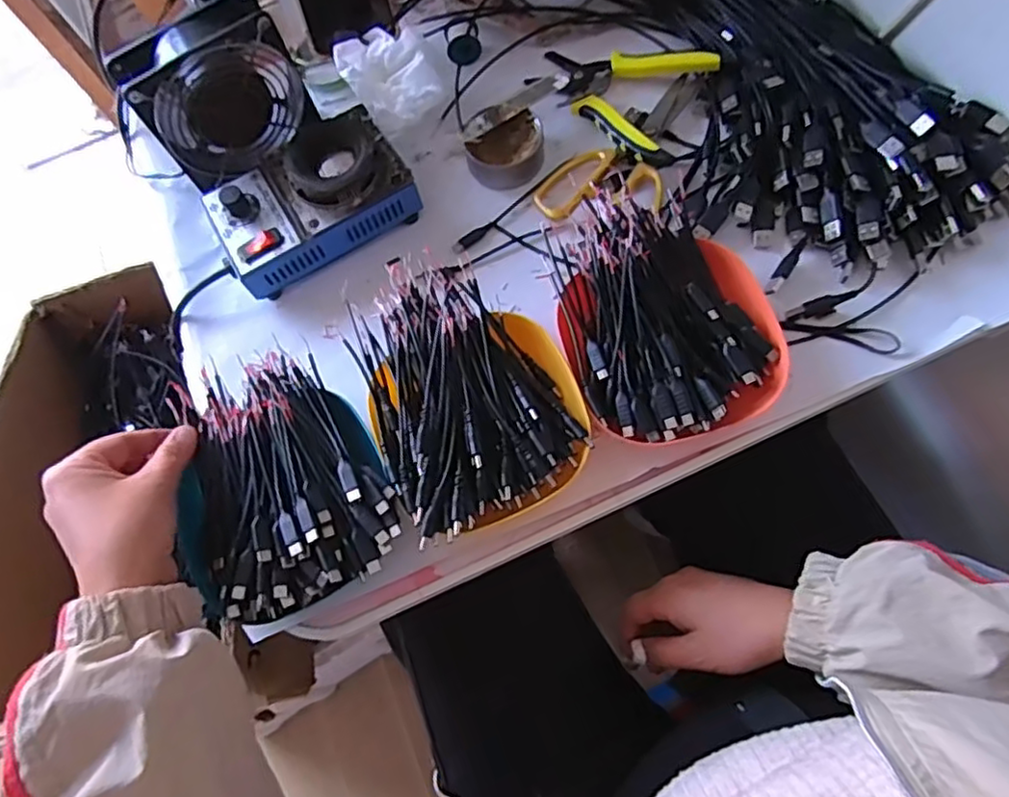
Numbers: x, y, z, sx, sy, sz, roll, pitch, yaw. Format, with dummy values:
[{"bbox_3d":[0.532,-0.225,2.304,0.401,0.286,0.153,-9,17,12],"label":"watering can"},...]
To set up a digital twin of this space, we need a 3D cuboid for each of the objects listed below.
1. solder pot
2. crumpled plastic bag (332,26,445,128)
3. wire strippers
[{"bbox_3d":[-0.152,-0.157,0.511,0.149,0.054,0.094,-30,70,-5],"label":"solder pot"},{"bbox_3d":[-0.093,-0.270,0.553,0.074,0.048,0.097,-33,70,-6],"label":"crumpled plastic bag"},{"bbox_3d":[0.086,-0.256,0.530,0.143,0.017,0.113,26,75,14],"label":"wire strippers"}]

